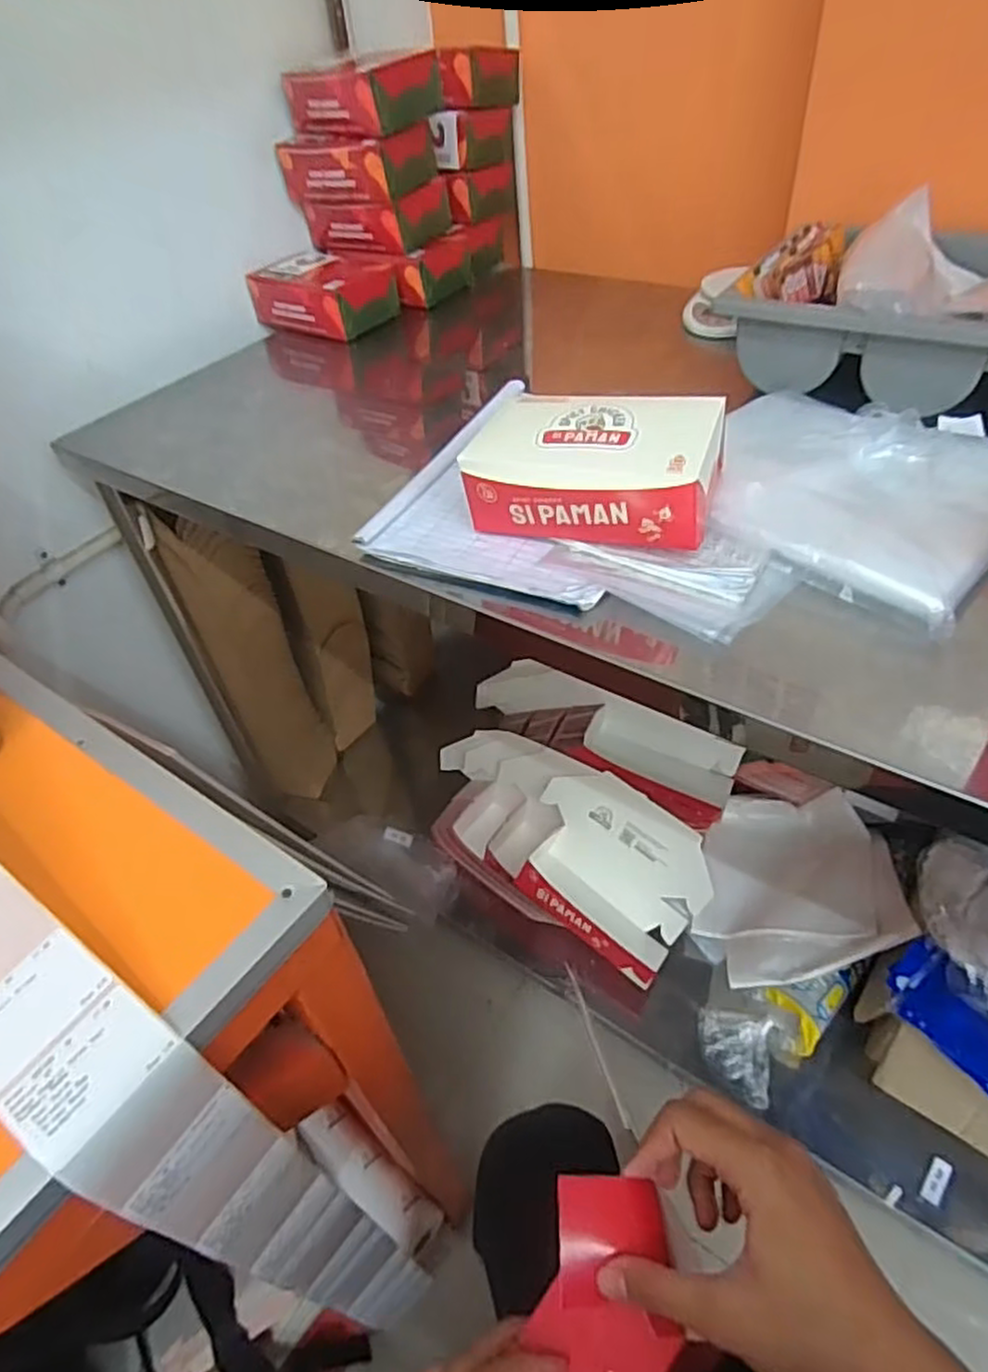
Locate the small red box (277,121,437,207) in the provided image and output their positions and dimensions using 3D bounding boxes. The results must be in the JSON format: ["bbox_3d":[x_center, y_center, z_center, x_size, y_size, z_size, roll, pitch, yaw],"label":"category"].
[{"bbox_3d":[-0.176,-0.678,0.940,0.182,0.068,0.119,19,50,23],"label":"small red box"}]

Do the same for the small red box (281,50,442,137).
[{"bbox_3d":[-0.166,-0.739,0.902,0.173,0.063,0.117,33,57,32],"label":"small red box"}]

